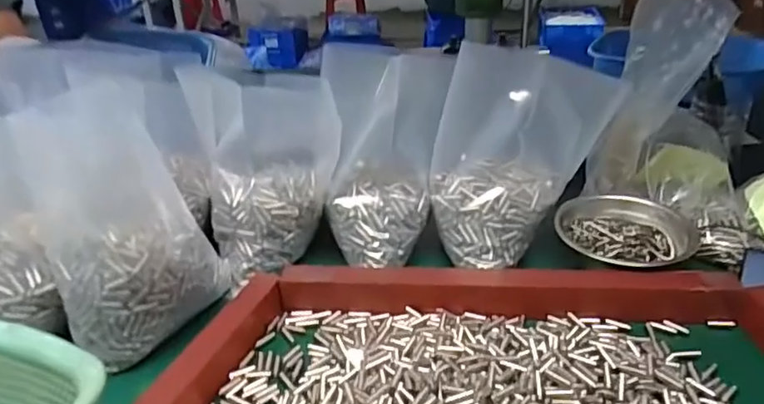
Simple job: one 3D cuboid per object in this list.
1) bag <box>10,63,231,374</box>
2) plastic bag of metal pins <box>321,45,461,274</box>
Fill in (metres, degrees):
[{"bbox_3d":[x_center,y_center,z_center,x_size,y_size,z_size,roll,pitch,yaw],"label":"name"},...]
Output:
[{"bbox_3d":[-0.221,0.013,0.482,0.133,0.208,0.120,-19,32,-25],"label":"bag"},{"bbox_3d":[0.005,-0.041,0.570,0.126,0.209,0.129,1,29,10],"label":"plastic bag of metal pins"}]

